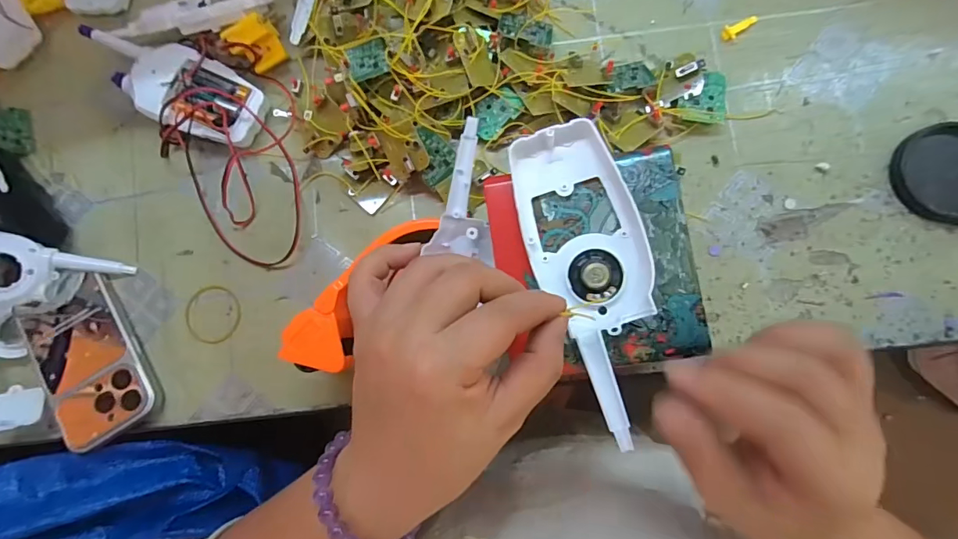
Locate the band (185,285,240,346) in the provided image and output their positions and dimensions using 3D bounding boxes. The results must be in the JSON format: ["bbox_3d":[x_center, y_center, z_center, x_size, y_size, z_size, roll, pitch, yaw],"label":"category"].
[{"bbox_3d":[-0.223,0.038,0.378,0.051,0.004,0.048,4,85,8],"label":"band"}]

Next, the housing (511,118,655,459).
[{"bbox_3d":[0.060,0.003,0.238,0.059,0.018,0.161,-13,78,6],"label":"housing"}]

